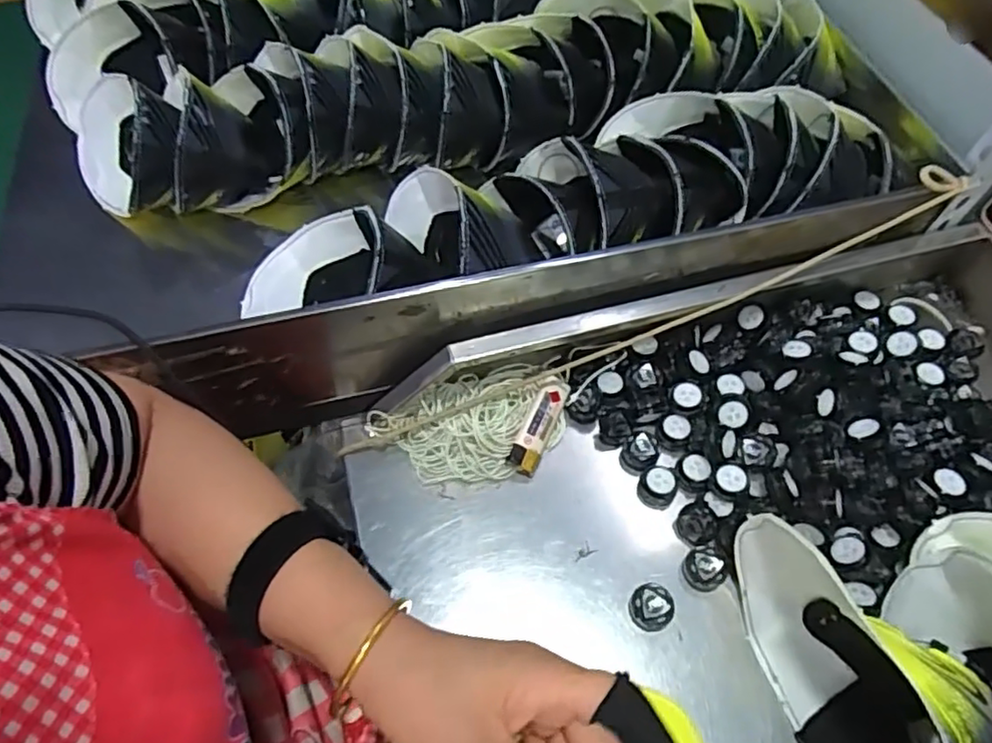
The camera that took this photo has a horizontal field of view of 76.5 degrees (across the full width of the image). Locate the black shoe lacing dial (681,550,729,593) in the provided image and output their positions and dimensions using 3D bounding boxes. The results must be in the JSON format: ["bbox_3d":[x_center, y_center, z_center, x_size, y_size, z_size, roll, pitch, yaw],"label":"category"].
[{"bbox_3d":[0.143,0.135,0.429,0.027,0.015,0.027,0,59,1],"label":"black shoe lacing dial"}]

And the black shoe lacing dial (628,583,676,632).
[{"bbox_3d":[0.102,0.156,0.415,0.028,0.009,0.028,-4,59,-1],"label":"black shoe lacing dial"}]

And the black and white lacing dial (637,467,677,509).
[{"bbox_3d":[0.119,0.085,0.463,0.026,0.021,0.026,0,59,1],"label":"black and white lacing dial"}]

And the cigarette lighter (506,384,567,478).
[{"bbox_3d":[0.031,0.042,0.482,0.023,0.014,0.075,19,61,12],"label":"cigarette lighter"}]

